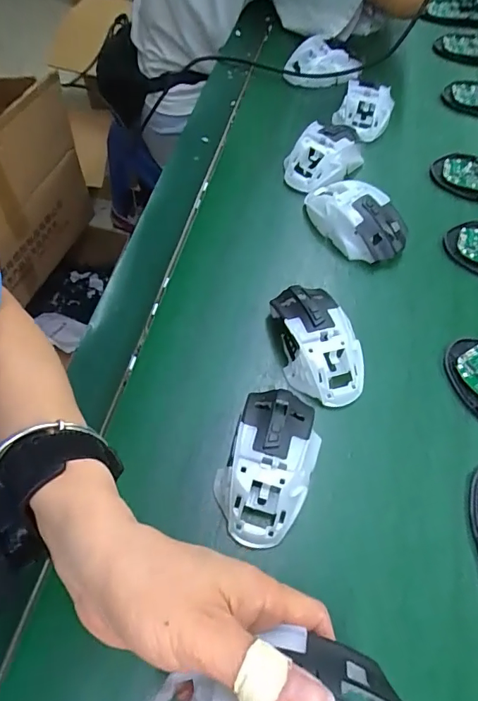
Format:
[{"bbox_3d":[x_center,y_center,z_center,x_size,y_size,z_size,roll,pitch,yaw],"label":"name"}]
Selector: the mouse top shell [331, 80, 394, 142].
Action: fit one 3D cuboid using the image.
[{"bbox_3d":[0.155,-0.299,0.564,0.061,0.040,0.073,21,58,10],"label":"mouse top shell"}]

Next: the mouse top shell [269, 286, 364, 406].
[{"bbox_3d":[0.068,-0.009,0.397,0.061,0.041,0.112,-10,58,-9],"label":"mouse top shell"}]

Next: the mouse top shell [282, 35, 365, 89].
[{"bbox_3d":[0.112,-0.378,0.610,0.093,0.040,0.058,16,58,7],"label":"mouse top shell"}]

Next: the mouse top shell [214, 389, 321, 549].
[{"bbox_3d":[0.022,0.083,0.340,0.063,0.041,0.114,20,58,10],"label":"mouse top shell"}]

